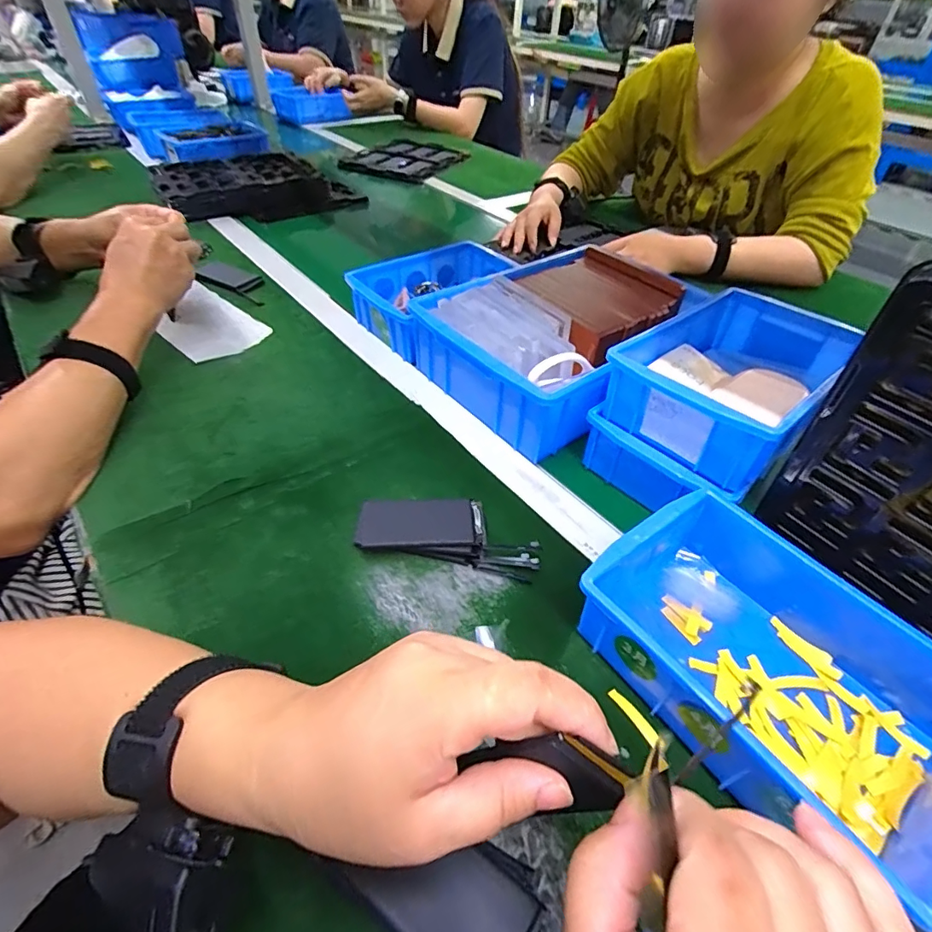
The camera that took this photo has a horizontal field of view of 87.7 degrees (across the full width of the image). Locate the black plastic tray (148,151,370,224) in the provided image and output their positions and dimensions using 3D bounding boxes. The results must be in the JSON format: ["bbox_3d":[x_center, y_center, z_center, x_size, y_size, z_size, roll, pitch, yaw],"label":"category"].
[{"bbox_3d":[-0.413,-0.549,0.931,0.329,0.038,0.280,-30,54,-28],"label":"black plastic tray"}]

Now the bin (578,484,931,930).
[{"bbox_3d":[0.179,0.117,0.288,0.138,0.068,0.200,-26,53,-26],"label":"bin"}]

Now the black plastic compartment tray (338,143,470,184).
[{"bbox_3d":[-0.144,-0.741,1.165,0.236,0.015,0.286,17,47,12],"label":"black plastic compartment tray"}]

